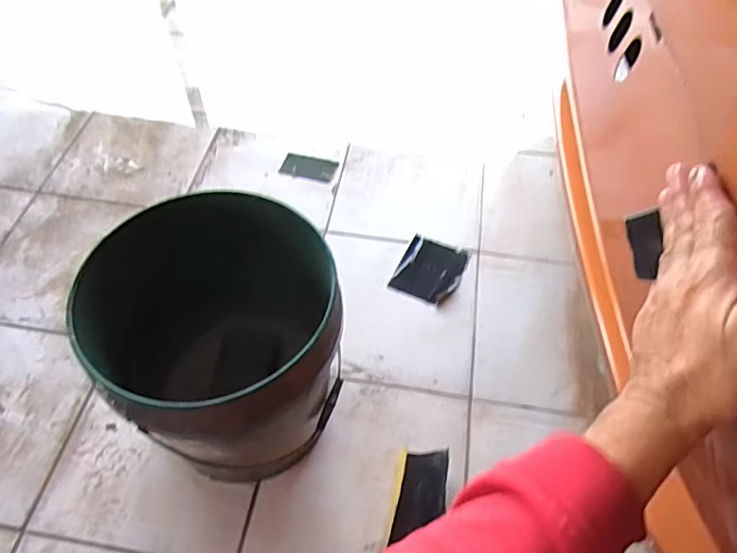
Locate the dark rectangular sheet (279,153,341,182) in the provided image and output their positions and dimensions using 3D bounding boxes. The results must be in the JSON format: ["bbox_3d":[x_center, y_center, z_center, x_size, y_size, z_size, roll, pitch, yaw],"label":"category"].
[{"bbox_3d":[-0.128,-0.237,1.198,0.118,0.004,0.070,12,54,9],"label":"dark rectangular sheet"}]

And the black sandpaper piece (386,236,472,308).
[{"bbox_3d":[0.116,-0.012,1.024,0.113,0.008,0.135,21,56,13],"label":"black sandpaper piece"}]

